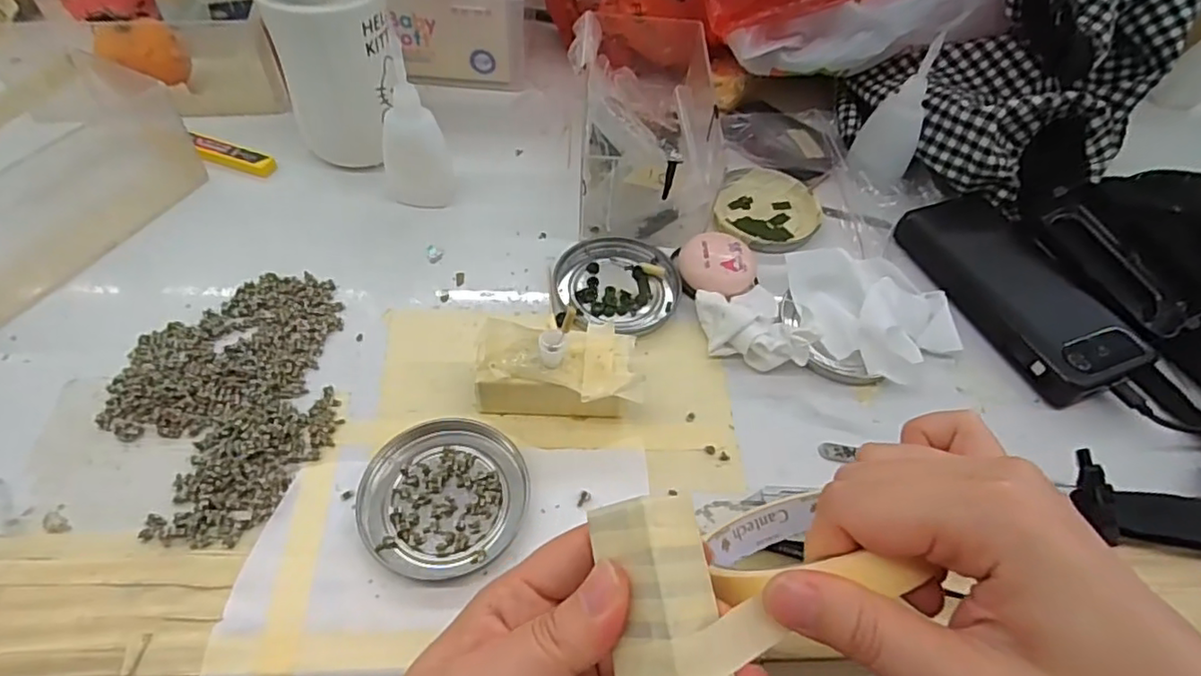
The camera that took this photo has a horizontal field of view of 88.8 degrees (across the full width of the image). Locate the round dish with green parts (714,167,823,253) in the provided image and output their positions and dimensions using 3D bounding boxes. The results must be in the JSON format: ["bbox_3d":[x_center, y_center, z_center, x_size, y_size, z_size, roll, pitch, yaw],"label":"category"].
[{"bbox_3d":[0.121,-0.091,0.443,0.072,0.012,0.087,18,54,8],"label":"round dish with green parts"}]

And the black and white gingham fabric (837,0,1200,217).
[{"bbox_3d":[0.302,-0.209,0.457,0.189,0.144,0.195,34,58,19],"label":"black and white gingham fabric"}]

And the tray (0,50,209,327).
[{"bbox_3d":[-0.346,-0.089,0.368,0.100,0.060,0.178,28,56,15],"label":"tray"}]

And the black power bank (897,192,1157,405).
[{"bbox_3d":[0.272,-0.034,0.402,0.078,0.020,0.158,-13,55,-14],"label":"black power bank"}]

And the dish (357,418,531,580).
[{"bbox_3d":[-0.077,0.075,0.301,0.076,0.007,0.080,2,53,-3],"label":"dish"}]

